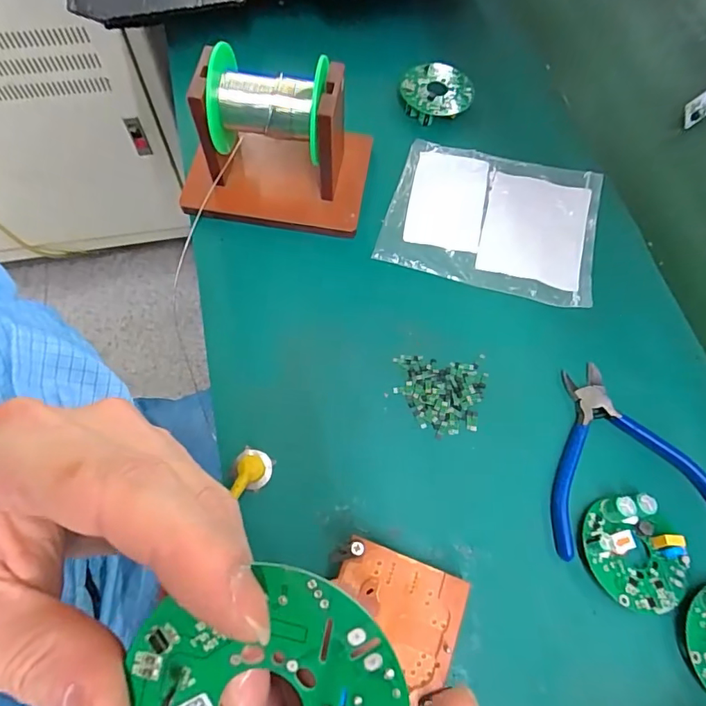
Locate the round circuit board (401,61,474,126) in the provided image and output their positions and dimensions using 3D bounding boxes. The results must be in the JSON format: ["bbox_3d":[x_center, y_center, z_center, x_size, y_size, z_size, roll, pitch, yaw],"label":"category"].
[{"bbox_3d":[0.074,-0.232,0.438,0.061,0.015,0.053,-12,67,-7],"label":"round circuit board"}]

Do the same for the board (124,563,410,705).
[{"bbox_3d":[-0.020,0.078,0.111,0.061,0.004,0.059,0,90,4],"label":"board"}]

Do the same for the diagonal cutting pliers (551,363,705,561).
[{"bbox_3d":[0.166,0.062,0.316,0.108,0.010,0.110,-12,67,-7],"label":"diagonal cutting pliers"}]

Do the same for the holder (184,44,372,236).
[{"bbox_3d":[-0.057,-0.159,0.361,0.135,0.090,0.090,9,66,2],"label":"holder"}]

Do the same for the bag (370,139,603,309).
[{"bbox_3d":[0.112,-0.109,0.394,0.161,0.007,0.128,15,67,4],"label":"bag"}]

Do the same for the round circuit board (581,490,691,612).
[{"bbox_3d":[0.167,0.117,0.288,0.056,0.017,0.063,-21,69,-11],"label":"round circuit board"}]

